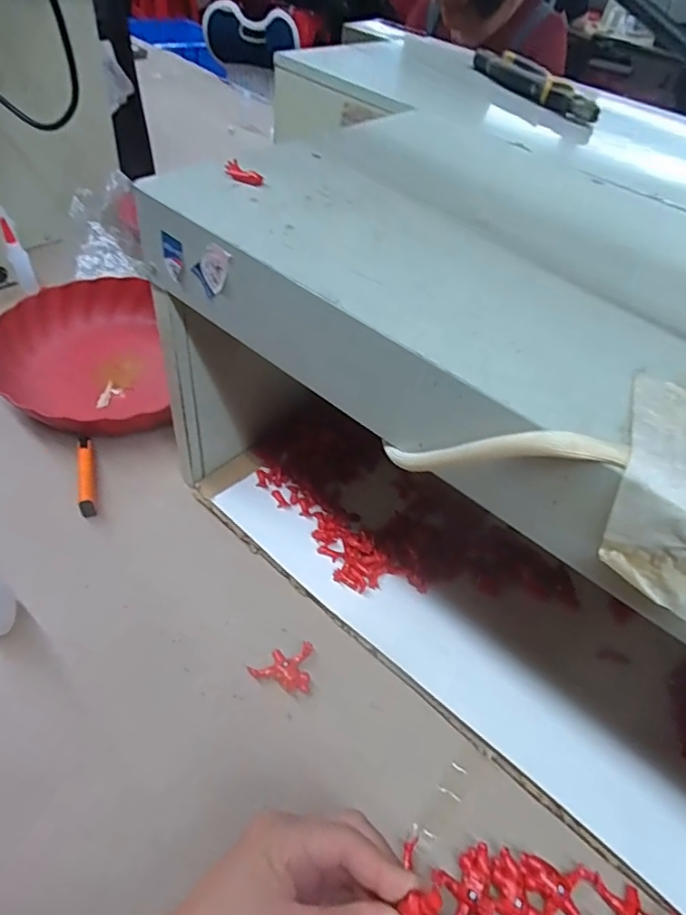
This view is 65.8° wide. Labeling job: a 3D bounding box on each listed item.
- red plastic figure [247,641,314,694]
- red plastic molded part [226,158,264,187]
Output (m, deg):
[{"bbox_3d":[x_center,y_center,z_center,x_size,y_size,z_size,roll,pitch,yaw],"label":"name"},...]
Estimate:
[{"bbox_3d":[-0.046,0.157,0.404,0.046,0.007,0.037,10,49,5],"label":"red plastic figure"},{"bbox_3d":[-0.060,-0.173,0.323,0.022,0.006,0.009,23,50,-5],"label":"red plastic molded part"}]

